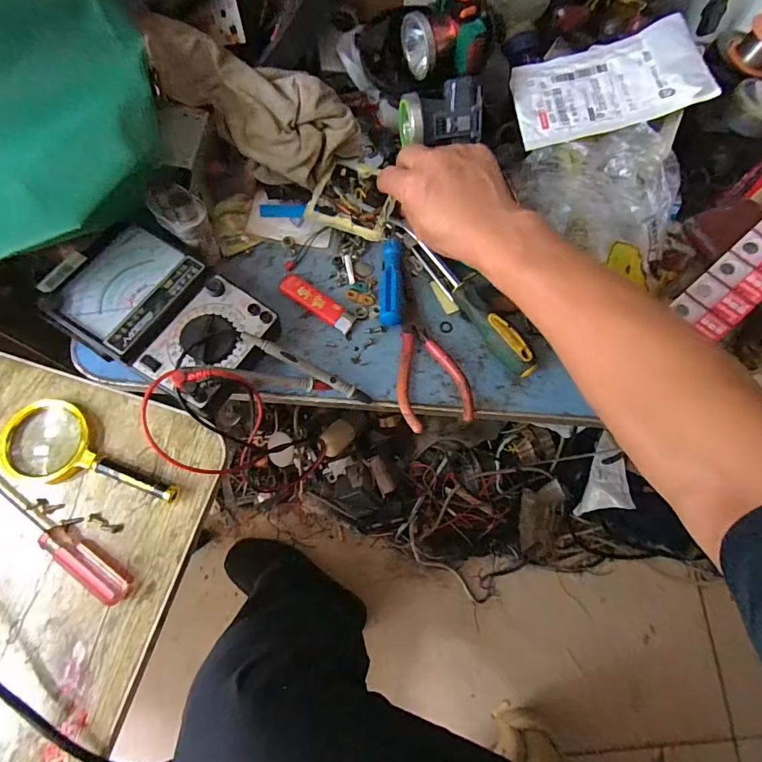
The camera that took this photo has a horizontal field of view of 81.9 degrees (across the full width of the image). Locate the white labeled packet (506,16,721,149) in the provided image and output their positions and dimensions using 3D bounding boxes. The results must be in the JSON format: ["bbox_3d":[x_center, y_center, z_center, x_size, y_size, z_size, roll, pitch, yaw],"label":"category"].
[{"bbox_3d":[0.215,-0.288,0.424,0.164,0.012,0.111,-11,69,12],"label":"white labeled packet"}]

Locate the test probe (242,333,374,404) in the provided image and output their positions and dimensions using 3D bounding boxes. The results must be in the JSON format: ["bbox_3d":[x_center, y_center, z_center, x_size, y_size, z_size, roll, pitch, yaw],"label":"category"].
[{"bbox_3d":[-0.064,-0.010,0.393,0.124,0.016,0.014,29,75,-16],"label":"test probe"}]

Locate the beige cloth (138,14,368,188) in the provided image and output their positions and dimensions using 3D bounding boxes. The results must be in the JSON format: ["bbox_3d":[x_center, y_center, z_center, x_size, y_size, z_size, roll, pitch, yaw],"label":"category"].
[{"bbox_3d":[-0.123,-0.269,0.425,0.211,0.068,0.097,27,76,-10],"label":"beige cloth"}]

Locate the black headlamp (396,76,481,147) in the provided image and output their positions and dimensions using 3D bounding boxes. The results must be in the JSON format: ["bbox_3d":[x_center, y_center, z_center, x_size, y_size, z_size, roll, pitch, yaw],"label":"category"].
[{"bbox_3d":[0.062,-0.271,0.455,0.083,0.055,0.053,-7,73,-9],"label":"black headlamp"}]

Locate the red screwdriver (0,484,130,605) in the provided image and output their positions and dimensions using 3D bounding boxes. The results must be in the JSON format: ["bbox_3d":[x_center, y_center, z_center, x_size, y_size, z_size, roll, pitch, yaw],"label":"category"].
[{"bbox_3d":[-0.263,0.112,0.338,0.169,0.017,0.016,36,72,5],"label":"red screwdriver"}]

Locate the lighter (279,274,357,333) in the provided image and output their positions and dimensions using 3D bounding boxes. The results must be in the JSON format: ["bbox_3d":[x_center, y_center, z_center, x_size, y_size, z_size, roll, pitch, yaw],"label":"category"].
[{"bbox_3d":[-0.062,-0.077,0.434,0.080,0.013,0.023,33,72,4],"label":"lighter"}]

